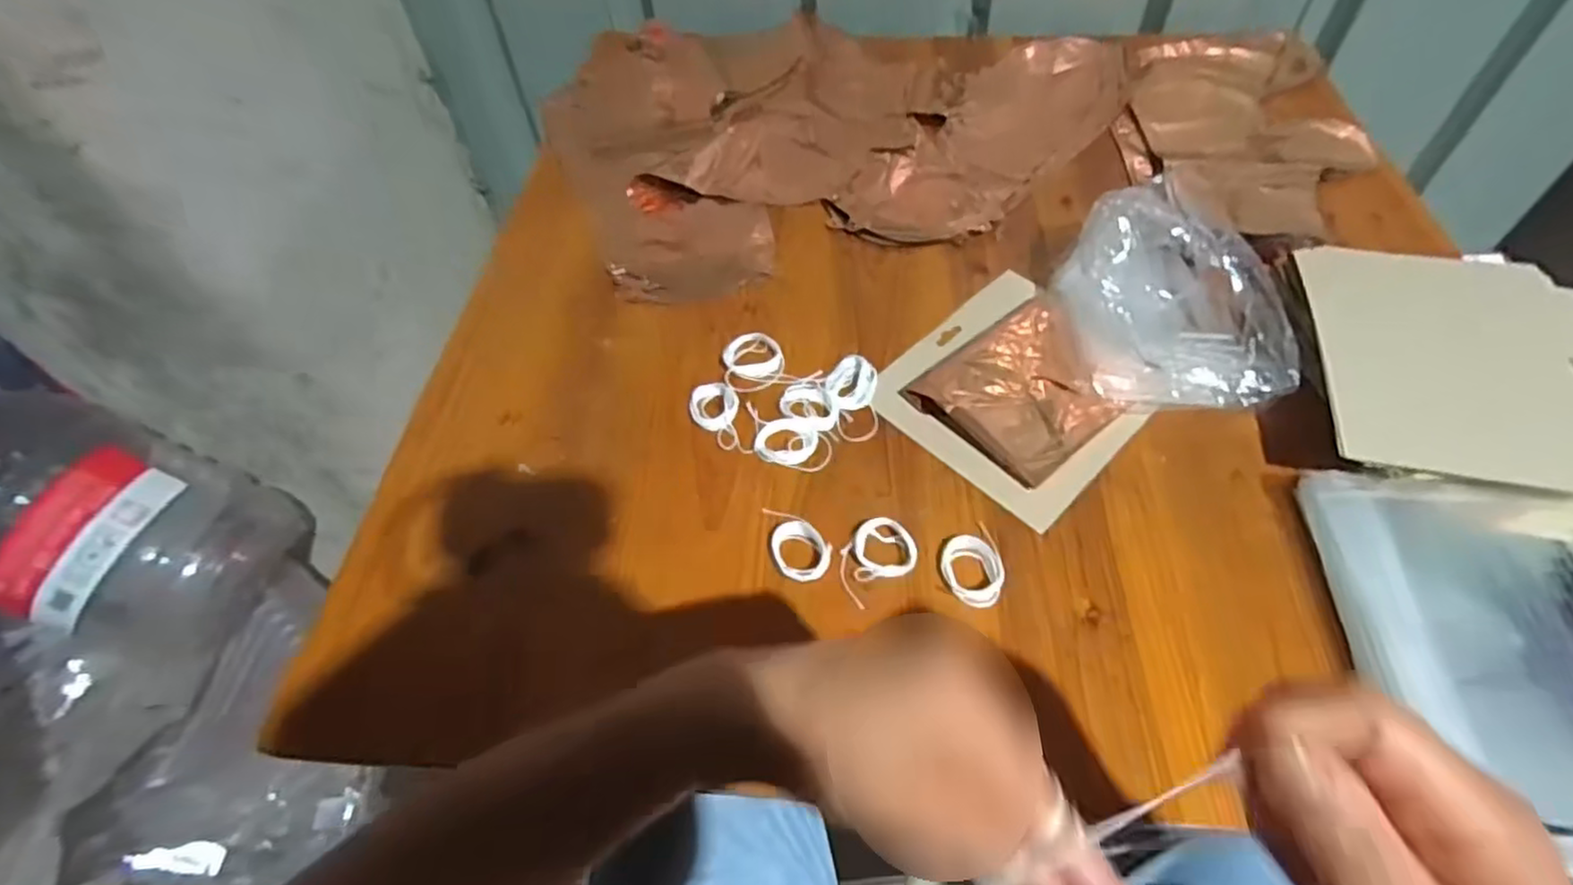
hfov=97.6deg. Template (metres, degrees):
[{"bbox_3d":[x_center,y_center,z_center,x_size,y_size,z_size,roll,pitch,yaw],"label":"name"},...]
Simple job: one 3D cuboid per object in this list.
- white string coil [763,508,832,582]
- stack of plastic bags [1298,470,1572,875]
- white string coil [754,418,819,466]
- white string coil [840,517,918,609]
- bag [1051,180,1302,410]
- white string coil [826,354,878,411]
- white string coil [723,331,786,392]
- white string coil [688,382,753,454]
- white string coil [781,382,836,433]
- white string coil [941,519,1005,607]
[{"bbox_3d":[0.003,0.063,0.442,0.034,0.006,0.058,-33,59,-19],"label":"white string coil"},{"bbox_3d":[0.424,0.117,0.373,0.218,0.034,0.210,6,55,7],"label":"stack of plastic bags"},{"bbox_3d":[0.000,-0.001,0.491,0.044,0.004,0.037,-1,55,2],"label":"white string coil"},{"bbox_3d":[0.055,0.072,0.435,0.057,0.005,0.041,-35,60,-20],"label":"white string coil"},{"bbox_3d":[0.282,-0.106,0.509,0.134,0.065,0.169,-3,54,1],"label":"bag"},{"bbox_3d":[0.050,-0.046,0.523,0.036,0.006,0.051,10,56,10],"label":"white string coil"},{"bbox_3d":[-0.025,-0.063,0.537,0.046,0.009,0.058,-6,55,-2],"label":"white string coil"},{"bbox_3d":[-0.050,-0.017,0.507,0.036,0.007,0.065,-14,55,-7],"label":"white string coil"},{"bbox_3d":[0.017,-0.028,0.508,0.045,0.006,0.034,24,59,19],"label":"white string coil"},{"bbox_3d":[0.116,0.076,0.430,0.037,0.009,0.053,-7,55,-2],"label":"white string coil"}]

